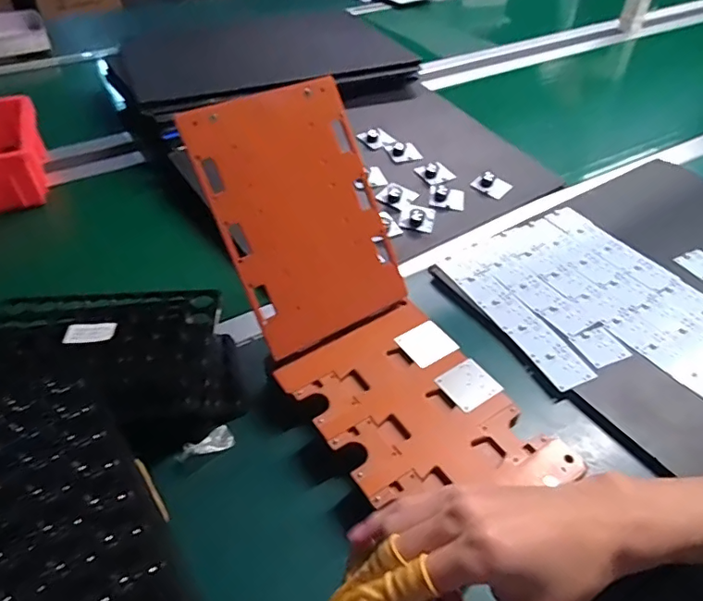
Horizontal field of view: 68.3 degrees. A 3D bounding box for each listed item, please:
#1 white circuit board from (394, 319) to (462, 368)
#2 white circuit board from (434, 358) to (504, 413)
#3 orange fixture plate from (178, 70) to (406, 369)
[{"bbox_3d":[0.077,0.044,0.530,0.047,0.004,0.048,-27,50,-19],"label":"white circuit board"},{"bbox_3d":[0.111,0.079,0.490,0.047,0.004,0.046,-27,49,-20],"label":"white circuit board"},{"bbox_3d":[-0.046,-0.083,0.506,0.160,0.234,0.008,-26,13,-23],"label":"orange fixture plate"}]

